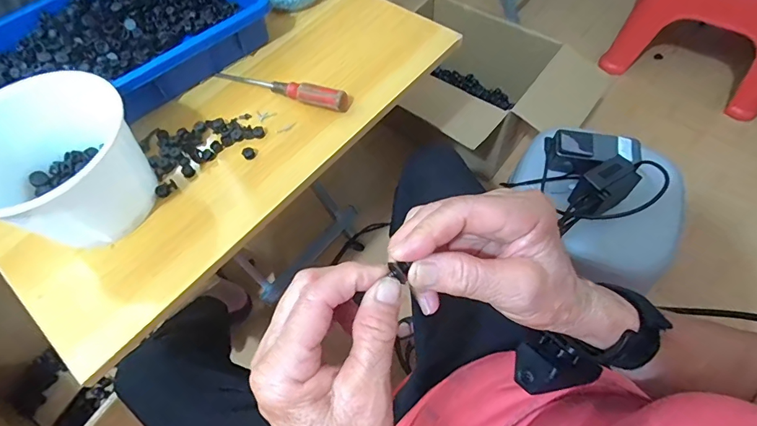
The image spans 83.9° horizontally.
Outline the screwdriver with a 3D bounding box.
[{"bbox_3d":[-0.130,-0.163,0.542,0.196,0.032,0.021,19,63,14],"label":"screwdriver"}]

